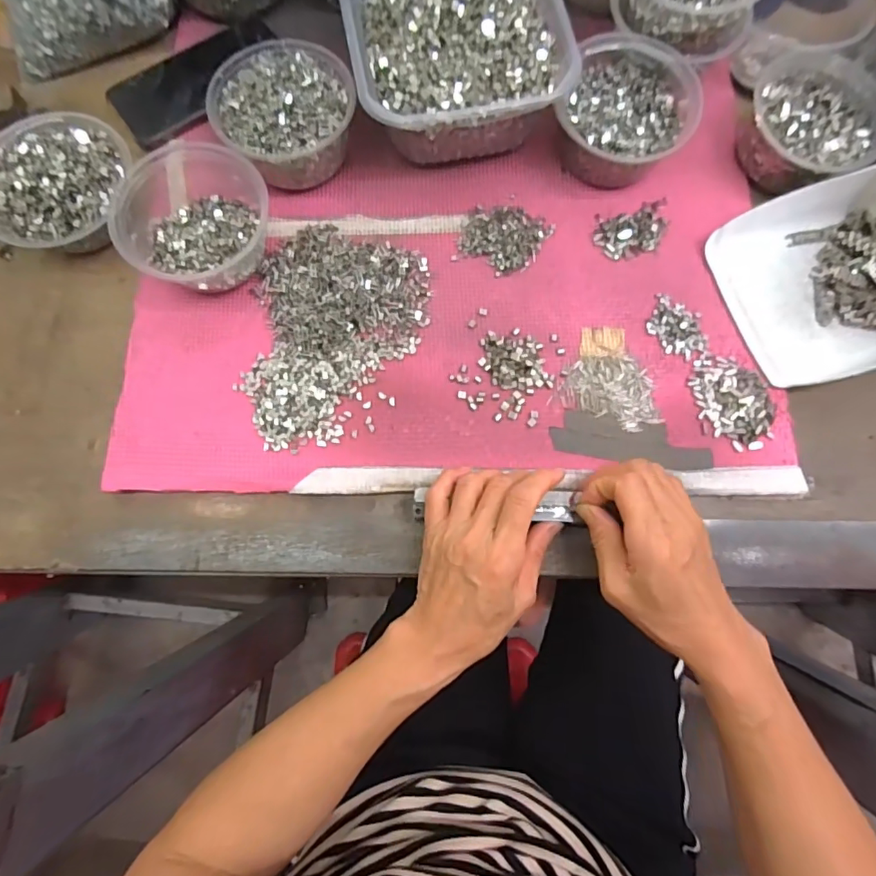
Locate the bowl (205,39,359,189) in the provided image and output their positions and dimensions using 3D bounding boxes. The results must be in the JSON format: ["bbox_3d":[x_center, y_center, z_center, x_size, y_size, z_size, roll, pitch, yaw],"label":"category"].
[{"bbox_3d":[-0.125,-0.272,0.437,0.110,0.060,0.116,0,75,0],"label":"bowl"}]

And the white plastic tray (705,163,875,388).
[{"bbox_3d":[0.329,-0.134,0.397,0.178,0.079,0.155,-17,77,-4],"label":"white plastic tray"}]

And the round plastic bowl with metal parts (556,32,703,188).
[{"bbox_3d":[0.156,-0.268,0.439,0.105,0.058,0.114,23,77,5],"label":"round plastic bowl with metal parts"}]

